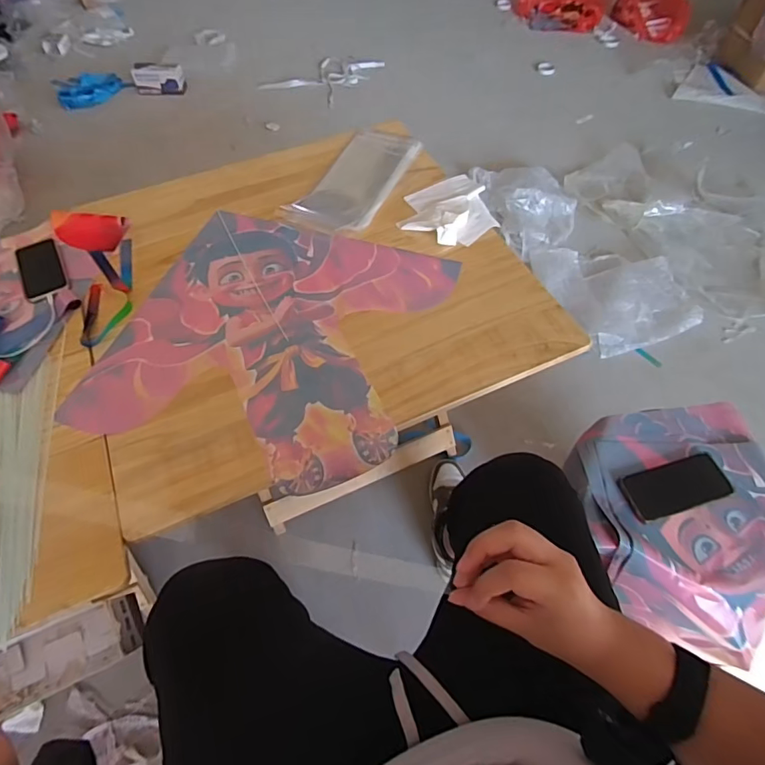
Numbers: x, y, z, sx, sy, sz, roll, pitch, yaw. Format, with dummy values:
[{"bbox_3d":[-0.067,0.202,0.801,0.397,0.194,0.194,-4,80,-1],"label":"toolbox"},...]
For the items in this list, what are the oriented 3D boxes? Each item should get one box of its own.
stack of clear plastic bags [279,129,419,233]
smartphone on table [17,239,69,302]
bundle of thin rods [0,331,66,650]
[{"bbox_3d":[-0.058,-0.450,1.055,0.182,0.025,0.350,21,62,14],"label":"stack of clear plastic bags"},{"bbox_3d":[-0.644,-0.214,0.909,0.073,0.013,0.148,-26,62,-14],"label":"smartphone on table"},{"bbox_3d":[-0.537,0.133,0.706,0.087,0.015,0.460,-12,59,-5],"label":"bundle of thin rods"}]

